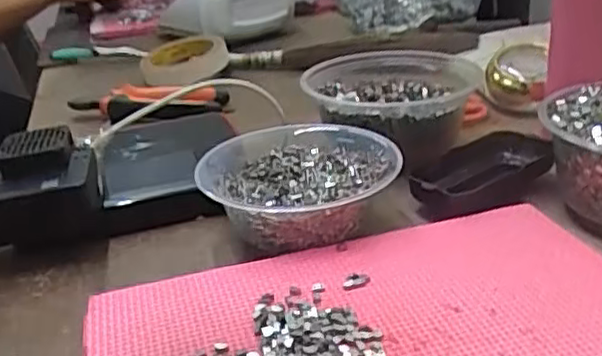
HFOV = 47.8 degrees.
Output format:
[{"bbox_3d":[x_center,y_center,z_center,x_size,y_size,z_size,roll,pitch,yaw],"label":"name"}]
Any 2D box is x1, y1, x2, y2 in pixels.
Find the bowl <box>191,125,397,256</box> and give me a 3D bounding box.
[{"bbox_3d":[-0.003,0.001,0.434,0.121,0.036,0.127,-4,25,2],"label":"bowl"}]

